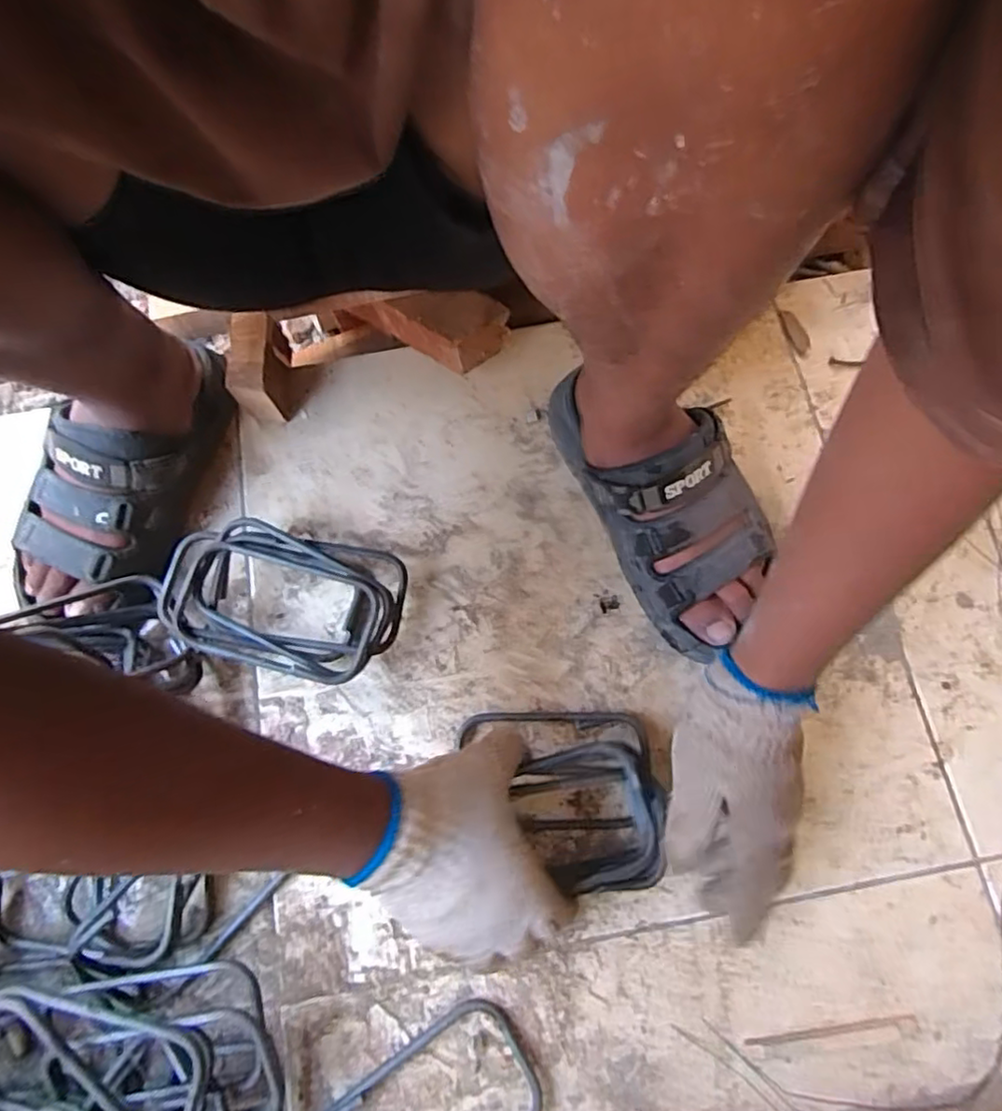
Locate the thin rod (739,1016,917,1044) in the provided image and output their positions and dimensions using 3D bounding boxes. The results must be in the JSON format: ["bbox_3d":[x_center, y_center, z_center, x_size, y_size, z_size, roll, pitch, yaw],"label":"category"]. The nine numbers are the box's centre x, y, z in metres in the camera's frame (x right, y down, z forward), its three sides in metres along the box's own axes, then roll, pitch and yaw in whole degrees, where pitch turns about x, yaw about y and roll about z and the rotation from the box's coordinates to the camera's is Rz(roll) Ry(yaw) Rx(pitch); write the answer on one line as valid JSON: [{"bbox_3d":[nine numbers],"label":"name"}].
[{"bbox_3d":[0.218,0.315,0.420,0.111,0.004,0.006,-8,73,-1],"label":"thin rod"}]

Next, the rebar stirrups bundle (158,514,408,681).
[{"bbox_3d":[-0.166,0.033,0.493,0.175,0.045,0.110,13,73,5],"label":"rebar stirrups bundle"}]

